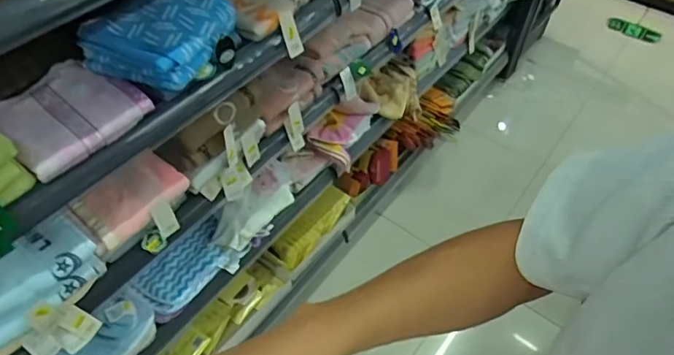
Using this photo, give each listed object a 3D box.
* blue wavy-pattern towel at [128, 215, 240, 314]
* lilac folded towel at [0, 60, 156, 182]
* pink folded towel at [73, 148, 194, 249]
[{"bbox_3d":[-0.355,0.212,1.154,0.231,0.057,0.126,-37,60,-28],"label":"blue wavy-pattern towel"},{"bbox_3d":[-0.401,-0.097,0.719,0.174,0.031,0.183,31,56,22],"label":"lilac folded towel"},{"bbox_3d":[-0.363,0.030,0.859,0.116,0.029,0.171,30,56,22],"label":"pink folded towel"}]

